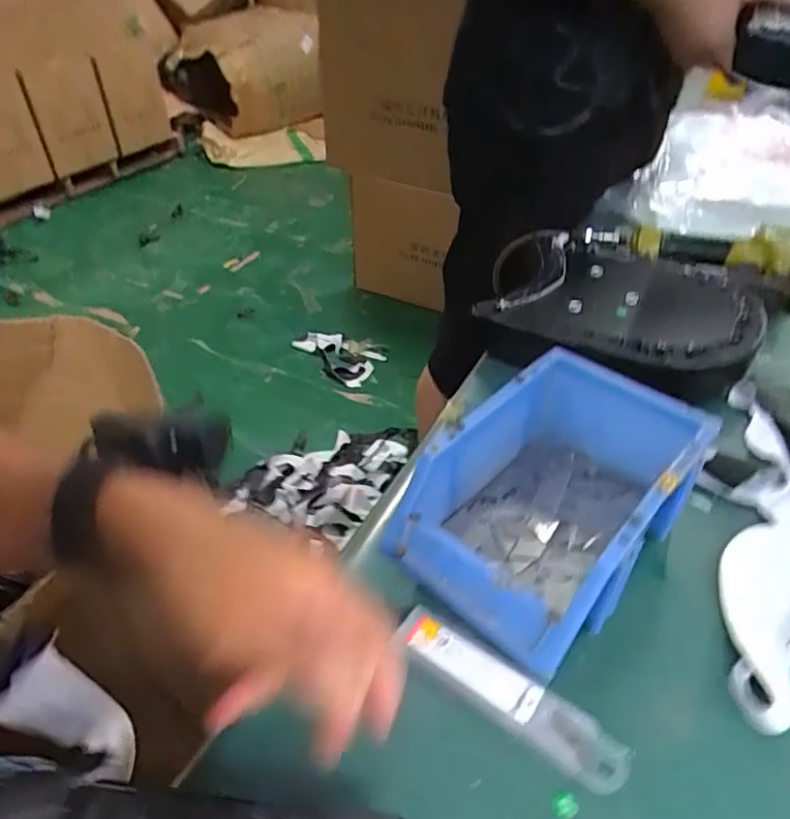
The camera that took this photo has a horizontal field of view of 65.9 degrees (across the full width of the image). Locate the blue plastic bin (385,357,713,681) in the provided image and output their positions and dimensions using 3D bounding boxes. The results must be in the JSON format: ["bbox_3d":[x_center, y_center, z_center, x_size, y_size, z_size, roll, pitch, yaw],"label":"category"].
[{"bbox_3d":[0.095,0.051,0.371,0.123,0.075,0.182,35,48,30],"label":"blue plastic bin"}]

